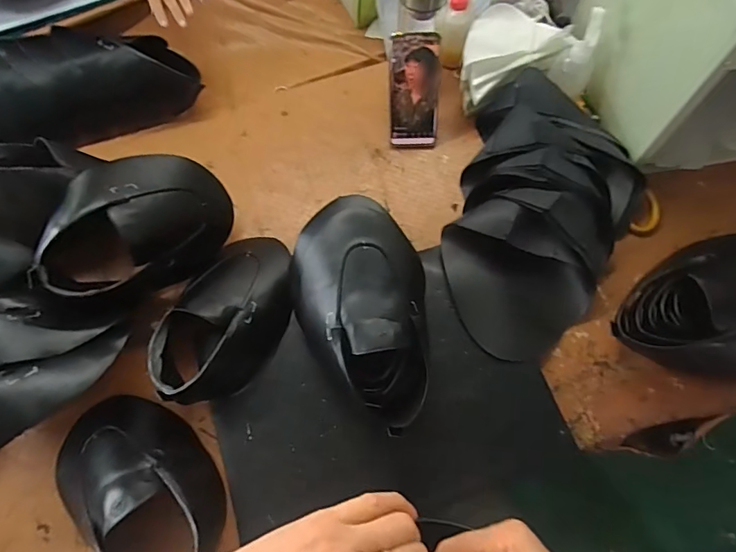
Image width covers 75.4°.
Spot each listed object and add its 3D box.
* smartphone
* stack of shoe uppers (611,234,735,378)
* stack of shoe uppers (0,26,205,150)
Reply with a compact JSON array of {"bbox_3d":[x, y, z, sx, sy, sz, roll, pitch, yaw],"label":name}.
[{"bbox_3d":[0.072,-0.277,0.724,0.072,0.164,0.011,-1,32,0],"label":"smartphone"},{"bbox_3d":[0.436,0.040,0.600,0.236,0.105,0.163,-3,68,0],"label":"stack of shoe uppers"},{"bbox_3d":[-0.529,-0.293,0.756,0.504,0.116,0.152,-17,69,-6],"label":"stack of shoe uppers"}]

